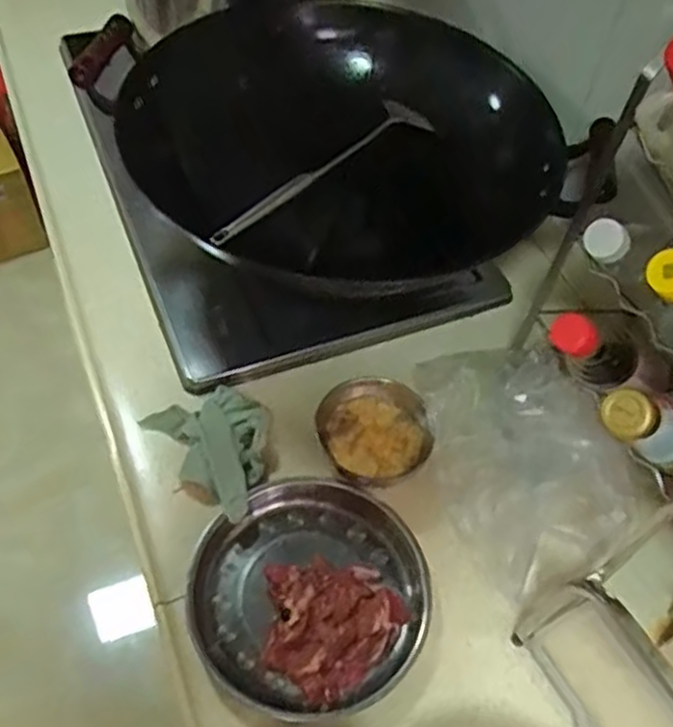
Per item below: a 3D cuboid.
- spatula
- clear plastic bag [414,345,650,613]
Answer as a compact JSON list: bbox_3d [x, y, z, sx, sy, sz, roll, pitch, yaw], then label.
[{"bbox_3d":[-0.014,-0.213,0.796,0.052,0.024,0.320,37,59,21],"label":"spatula"},{"bbox_3d":[0.172,0.082,0.686,0.150,0.128,0.222,-20,57,-18],"label":"clear plastic bag"}]

